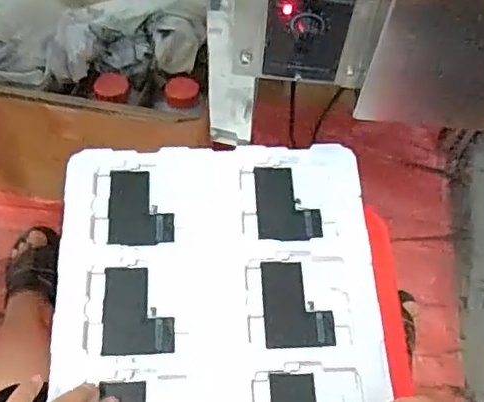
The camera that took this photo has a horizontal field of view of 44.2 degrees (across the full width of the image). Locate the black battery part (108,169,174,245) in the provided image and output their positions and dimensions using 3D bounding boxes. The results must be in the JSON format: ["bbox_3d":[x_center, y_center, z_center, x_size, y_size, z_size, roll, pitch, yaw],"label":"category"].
[{"bbox_3d":[-0.097,0.005,0.576,0.061,0.010,0.078,-2,69,-3],"label":"black battery part"}]

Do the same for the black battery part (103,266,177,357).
[{"bbox_3d":[-0.091,0.097,0.529,0.061,0.009,0.077,-1,69,-3],"label":"black battery part"}]

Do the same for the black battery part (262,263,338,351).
[{"bbox_3d":[0.050,0.093,0.540,0.061,0.007,0.078,-1,69,-3],"label":"black battery part"}]

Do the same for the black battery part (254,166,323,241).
[{"bbox_3d":[0.045,0.002,0.582,0.061,0.006,0.077,-1,69,-3],"label":"black battery part"}]

